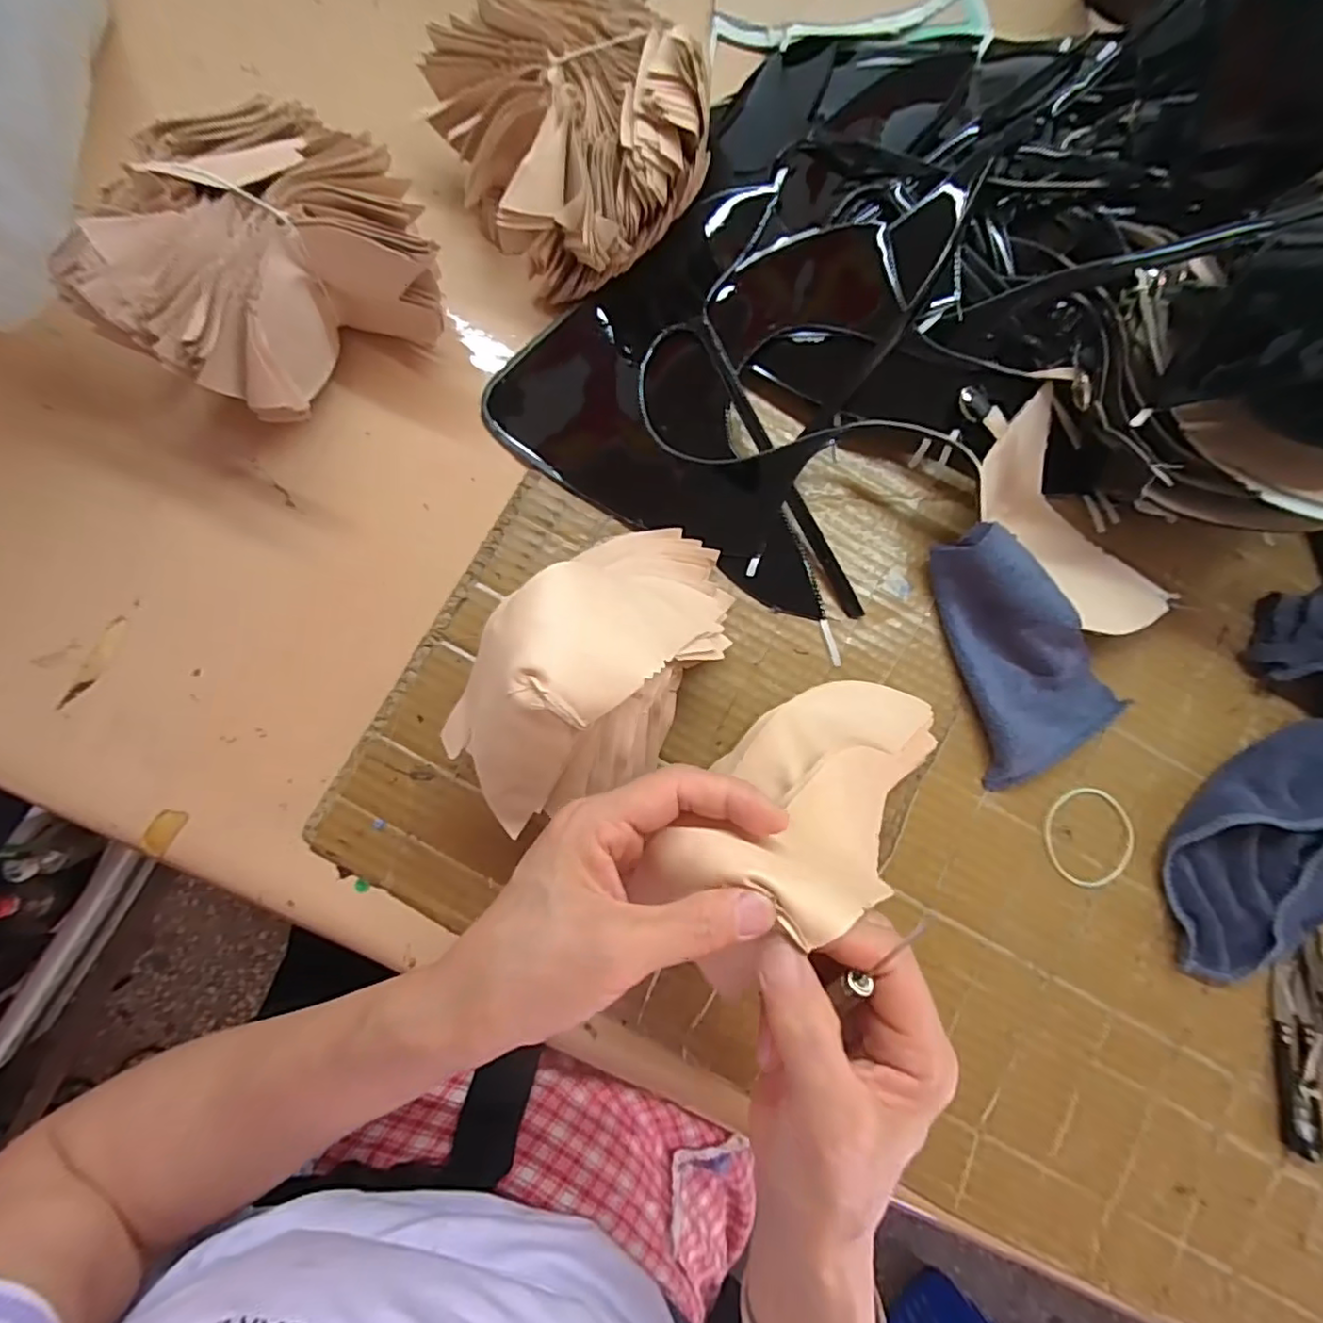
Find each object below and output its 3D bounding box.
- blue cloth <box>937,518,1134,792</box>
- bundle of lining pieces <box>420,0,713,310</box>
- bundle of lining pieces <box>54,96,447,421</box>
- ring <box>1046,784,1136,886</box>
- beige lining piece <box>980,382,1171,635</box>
[{"bbox_3d":[0.216,-0.009,0.356,0.085,0.041,0.137,-15,84,-5],"label":"blue cloth"},{"bbox_3d":[-0.048,-0.289,0.355,0.130,0.082,0.160,-24,85,-5],"label":"bundle of lining pieces"},{"bbox_3d":[-0.208,-0.206,0.329,0.148,0.099,0.143,0,83,-3],"label":"bundle of lining pieces"},{"bbox_3d":[0.251,0.103,0.365,0.054,0.004,0.057,0,83,-3],"label":"ring"},{"bbox_3d":[0.228,-0.073,0.365,0.071,0.044,0.140,-32,86,-6],"label":"beige lining piece"}]

